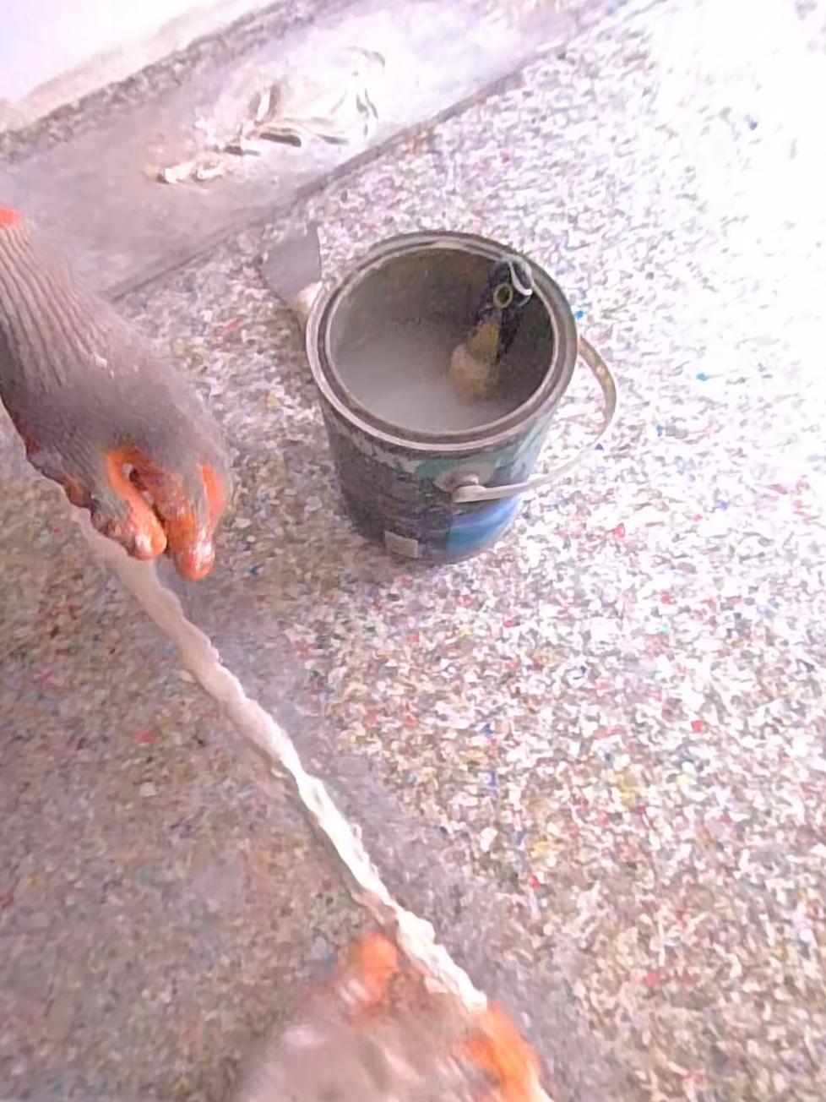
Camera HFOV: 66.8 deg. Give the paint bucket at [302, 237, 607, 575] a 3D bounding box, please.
[{"bbox_3d":[0.016,-0.097,0.468,0.155,0.203,0.175,-13,70,-6],"label":"paint bucket"}]

